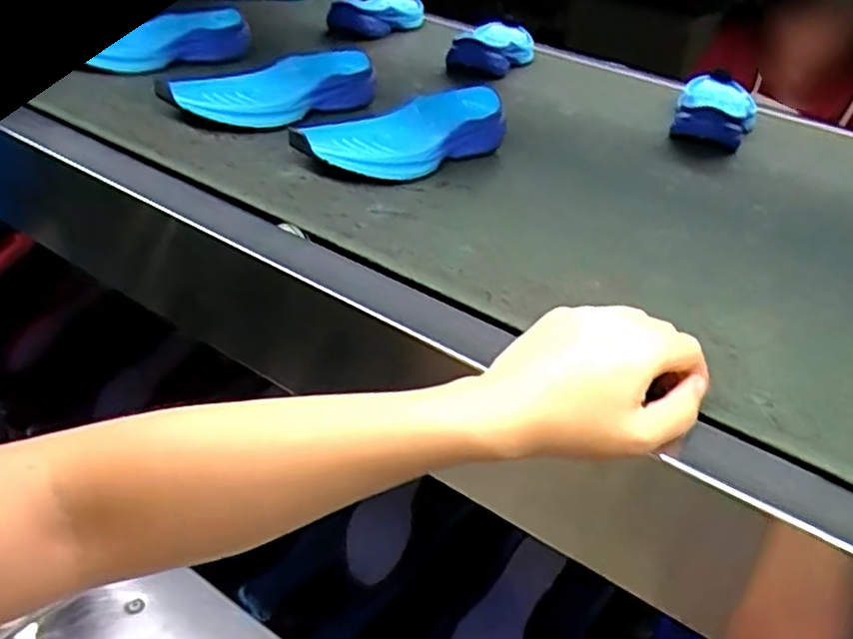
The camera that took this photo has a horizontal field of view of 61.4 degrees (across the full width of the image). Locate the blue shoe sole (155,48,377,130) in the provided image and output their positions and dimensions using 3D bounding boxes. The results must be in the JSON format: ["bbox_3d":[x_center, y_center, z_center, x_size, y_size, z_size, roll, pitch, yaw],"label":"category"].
[{"bbox_3d":[-0.134,-0.208,0.653,0.191,0.044,0.079,-14,41,-26],"label":"blue shoe sole"}]

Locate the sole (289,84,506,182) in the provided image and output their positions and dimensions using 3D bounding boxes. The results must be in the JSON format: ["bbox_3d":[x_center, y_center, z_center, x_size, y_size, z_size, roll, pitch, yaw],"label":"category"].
[{"bbox_3d":[-0.015,-0.154,0.602,0.074,0.041,0.201,33,44,32],"label":"sole"}]

